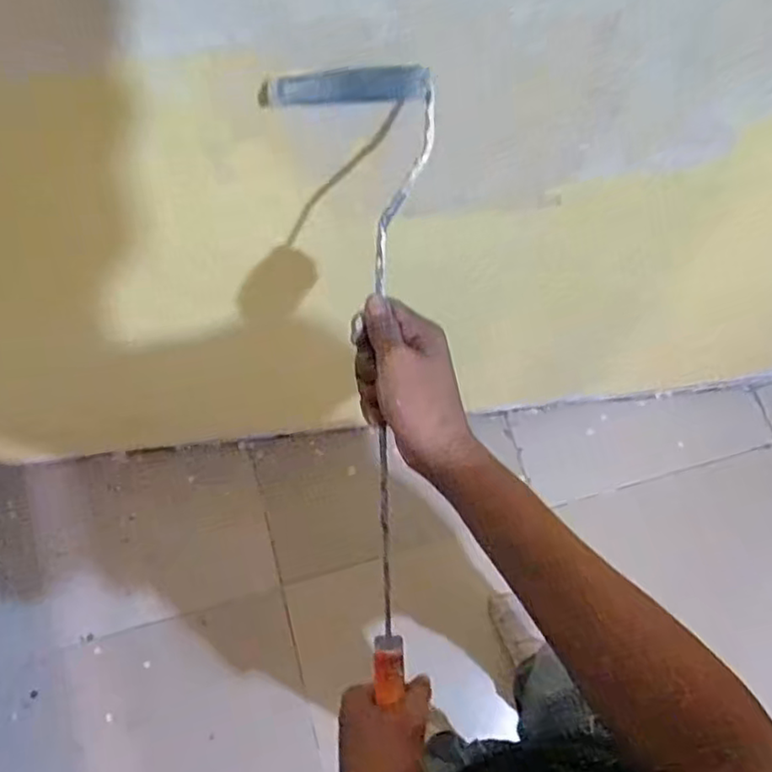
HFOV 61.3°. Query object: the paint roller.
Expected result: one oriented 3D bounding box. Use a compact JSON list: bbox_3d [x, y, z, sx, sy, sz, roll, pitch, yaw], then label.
[{"bbox_3d":[-0.010,0.013,0.485,0.114,0.036,0.468,-4,102,0],"label":"paint roller"}]

